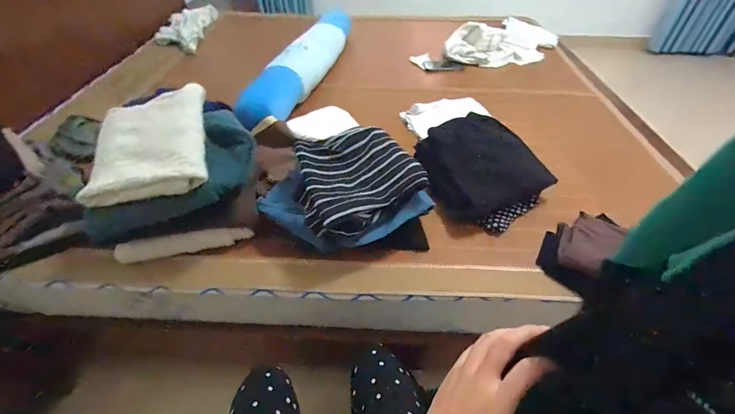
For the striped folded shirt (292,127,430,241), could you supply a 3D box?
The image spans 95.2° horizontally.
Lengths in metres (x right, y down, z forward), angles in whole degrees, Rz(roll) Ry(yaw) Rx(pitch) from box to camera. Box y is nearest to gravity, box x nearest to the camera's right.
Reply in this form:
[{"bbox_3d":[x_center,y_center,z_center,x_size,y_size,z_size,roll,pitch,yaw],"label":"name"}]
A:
[{"bbox_3d":[-0.035,-0.071,0.754,0.257,0.077,0.257,-22,49,-20],"label":"striped folded shirt"}]

